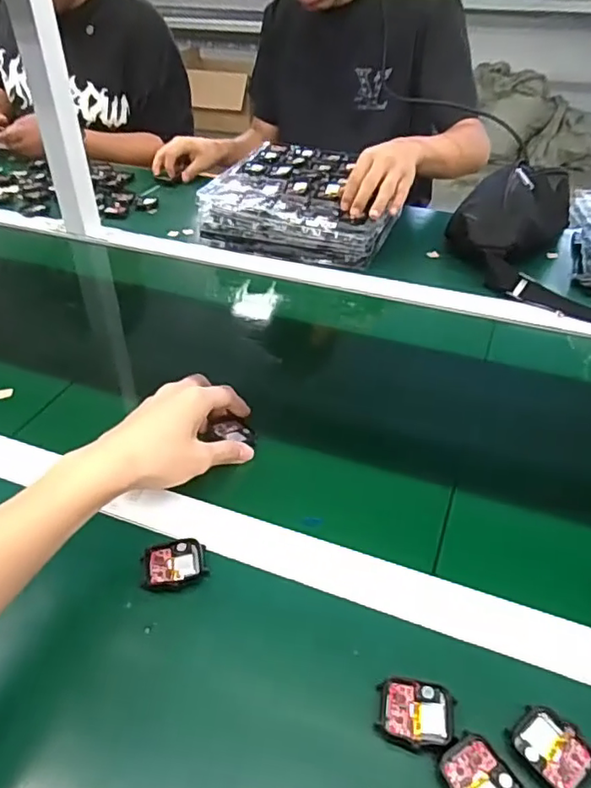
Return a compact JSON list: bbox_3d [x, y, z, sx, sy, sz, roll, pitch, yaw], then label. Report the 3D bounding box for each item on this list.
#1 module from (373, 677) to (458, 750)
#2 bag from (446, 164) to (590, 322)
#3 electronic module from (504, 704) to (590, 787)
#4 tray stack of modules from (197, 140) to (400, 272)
[{"bbox_3d":[0.074,0.195,0.355,0.046,0.005,0.037,6,41,8],"label":"module"},{"bbox_3d":[0.332,-0.223,0.806,0.197,0.094,0.326,0,39,-1],"label":"bag"},{"bbox_3d":[0.151,0.207,0.337,0.038,0.004,0.047,-29,48,-28],"label":"electronic module"},{"bbox_3d":[0.021,-0.310,0.929,0.269,0.081,0.267,13,41,15],"label":"tray stack of modules"}]

